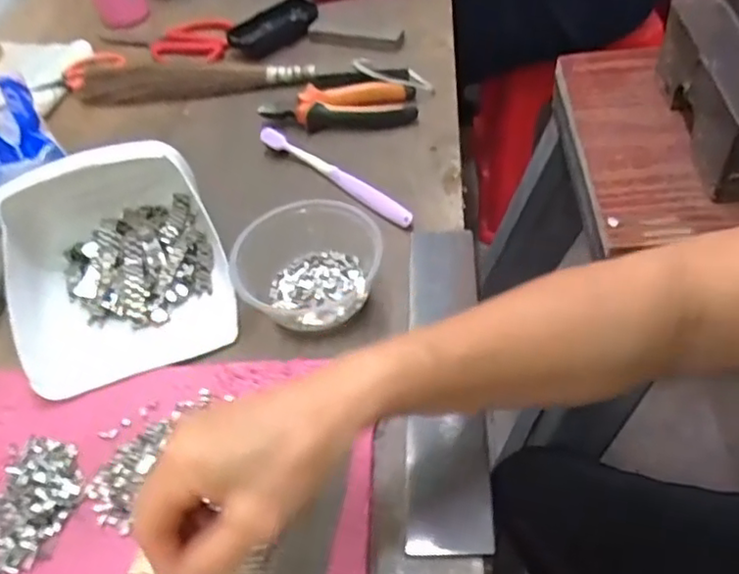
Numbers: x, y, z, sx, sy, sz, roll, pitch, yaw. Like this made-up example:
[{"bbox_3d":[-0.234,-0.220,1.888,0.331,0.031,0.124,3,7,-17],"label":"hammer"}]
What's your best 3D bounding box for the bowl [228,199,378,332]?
[{"bbox_3d":[-0.042,-0.016,0.472,0.096,0.053,0.089,-5,49,6],"label":"bowl"}]

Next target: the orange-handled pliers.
[{"bbox_3d":[-0.031,-0.177,0.625,0.149,0.024,0.051,-3,49,7],"label":"orange-handled pliers"}]

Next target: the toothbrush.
[{"bbox_3d":[-0.032,-0.101,0.568,0.184,0.016,0.016,33,62,31],"label":"toothbrush"}]

